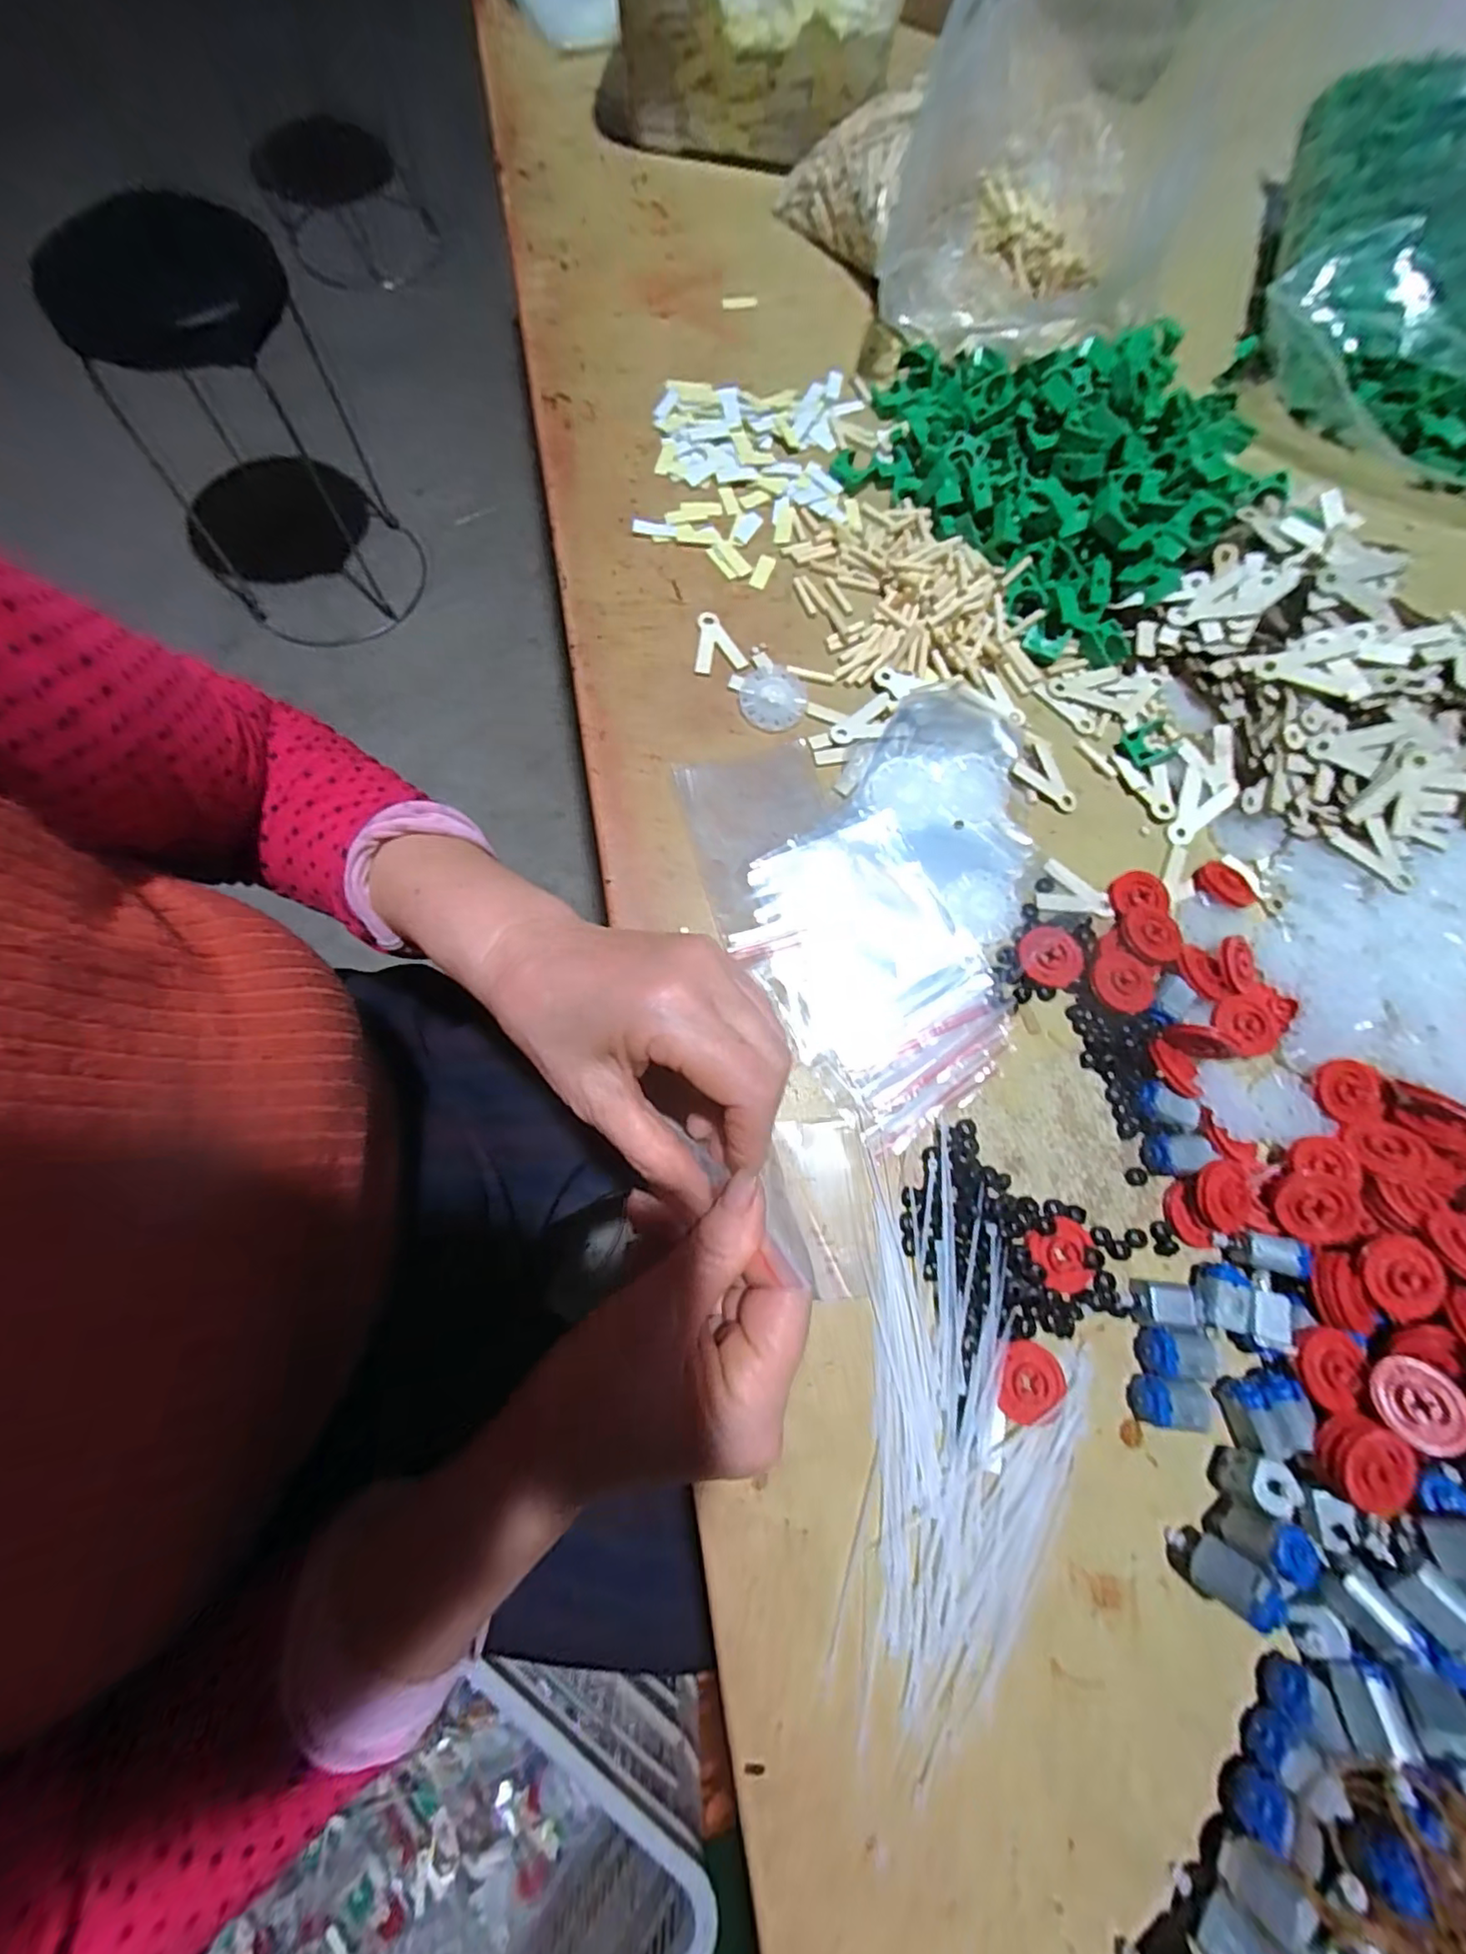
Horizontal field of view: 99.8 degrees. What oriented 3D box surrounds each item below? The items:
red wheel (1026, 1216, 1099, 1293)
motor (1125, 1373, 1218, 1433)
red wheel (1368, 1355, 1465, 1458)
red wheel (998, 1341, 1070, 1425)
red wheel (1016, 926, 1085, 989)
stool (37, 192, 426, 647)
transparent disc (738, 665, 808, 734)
[{"bbox_3d":[0.156,0.131,0.288,0.031,0.004,0.031,1,74,-2],"label":"red wheel"},{"bbox_3d":[0.194,0.188,0.273,0.029,0.015,0.021,5,74,0],"label":"motor"},{"bbox_3d":[0.288,0.179,0.259,0.030,0.004,0.034,-15,50,22],"label":"red wheel"},{"bbox_3d":[0.133,0.180,0.272,0.028,0.004,0.032,15,74,2],"label":"red wheel"},{"bbox_3d":[0.169,-0.011,0.326,0.031,0.006,0.033,1,74,-2],"label":"red wheel"},{"bbox_3d":[-0.796,-0.866,1.007,0.343,0.511,0.345,-28,78,-12],"label":"stool"},{"bbox_3d":[0.024,-0.166,0.368,0.039,0.007,0.042,1,74,-2],"label":"transparent disc"}]

